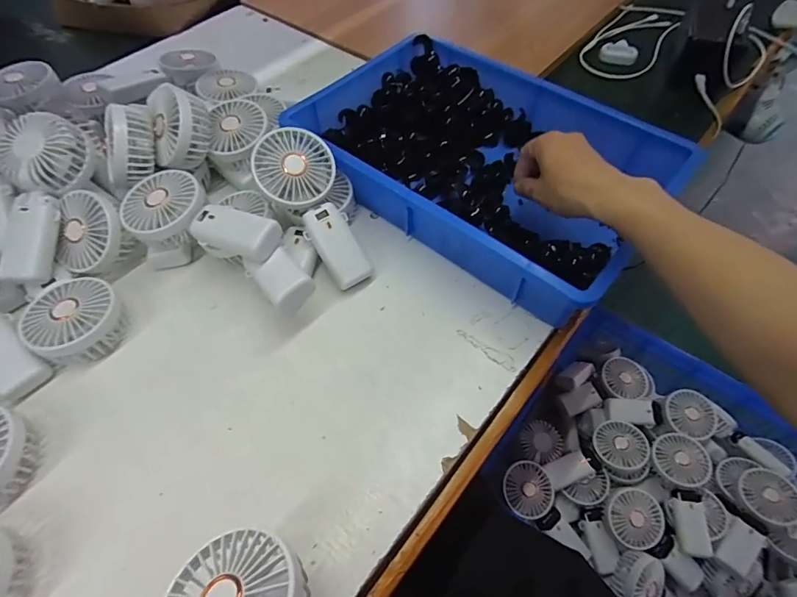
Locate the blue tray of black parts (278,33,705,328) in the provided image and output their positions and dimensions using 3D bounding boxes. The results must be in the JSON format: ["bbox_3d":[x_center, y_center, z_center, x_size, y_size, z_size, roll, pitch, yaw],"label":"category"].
[{"bbox_3d":[0.098,-0.180,0.563,0.424,0.076,0.292,33,62,21],"label":"blue tray of black parts"}]

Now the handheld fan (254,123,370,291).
[{"bbox_3d":[-0.093,-0.097,0.498,0.086,0.047,0.185,-28,89,-17],"label":"handheld fan"}]

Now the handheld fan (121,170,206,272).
[{"bbox_3d":[-0.257,-0.086,0.509,0.091,0.083,0.091,-31,60,-18],"label":"handheld fan"}]

